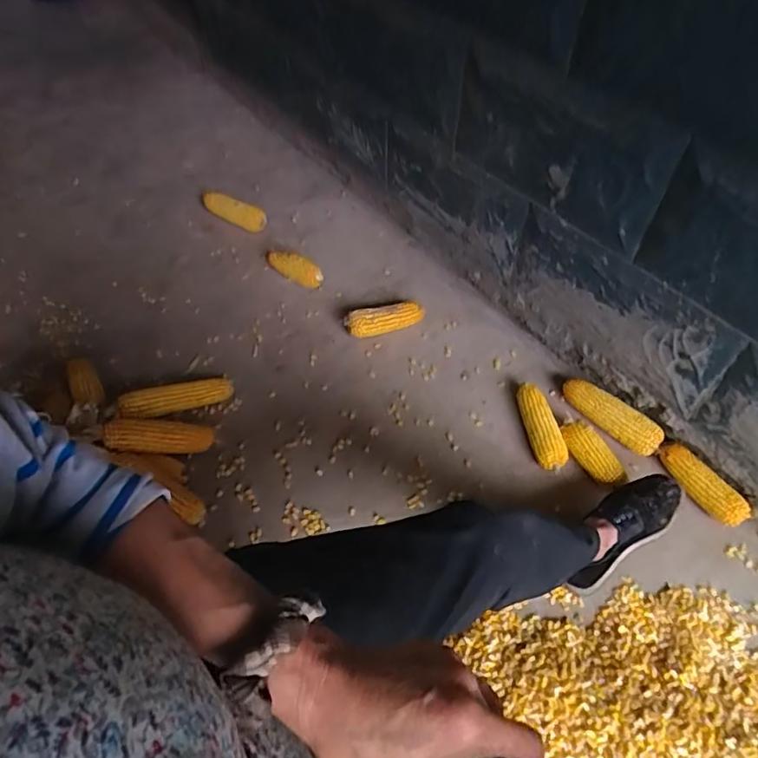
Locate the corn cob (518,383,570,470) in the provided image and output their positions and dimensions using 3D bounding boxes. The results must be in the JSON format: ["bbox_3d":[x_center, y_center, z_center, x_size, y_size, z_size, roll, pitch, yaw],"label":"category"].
[{"bbox_3d":[0.290,0.083,0.986,0.055,0.048,0.171,-7,53,-5],"label":"corn cob"}]

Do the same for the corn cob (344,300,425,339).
[{"bbox_3d":[0.014,-0.126,1.139,0.170,0.046,0.049,-16,55,-11],"label":"corn cob"}]

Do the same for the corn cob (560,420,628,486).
[{"bbox_3d":[0.369,0.133,0.938,0.053,0.045,0.133,-26,57,-18],"label":"corn cob"}]

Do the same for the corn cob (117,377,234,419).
[{"bbox_3d":[-0.362,0.033,0.979,0.203,0.041,0.046,-12,51,-35],"label":"corn cob"}]

